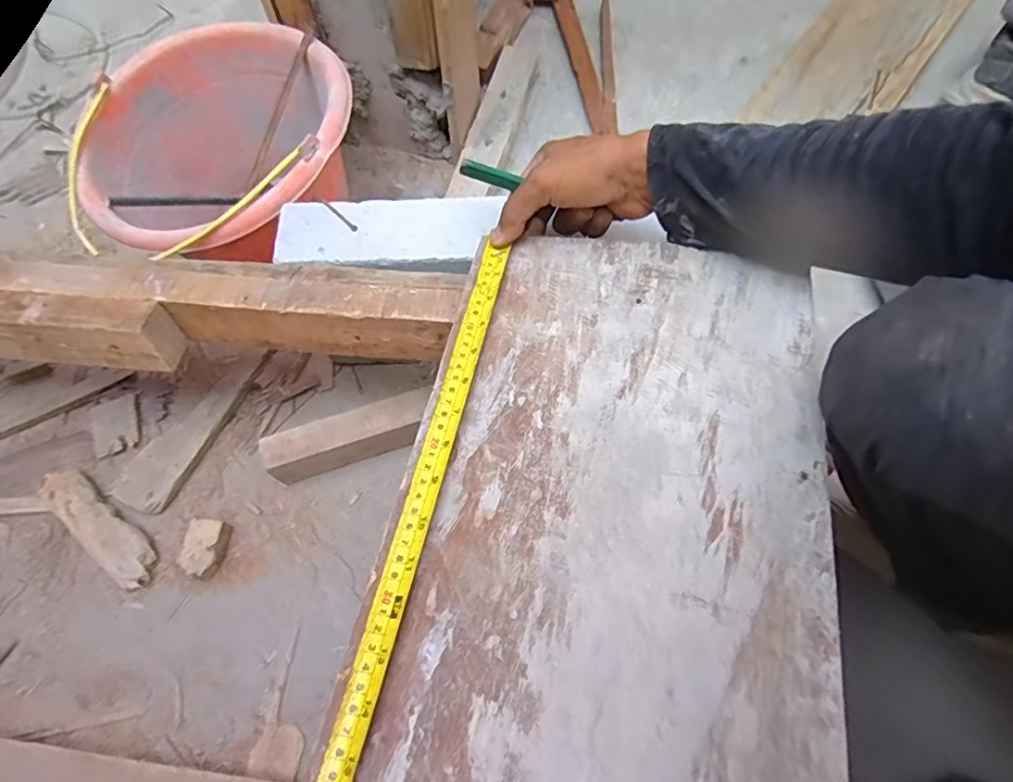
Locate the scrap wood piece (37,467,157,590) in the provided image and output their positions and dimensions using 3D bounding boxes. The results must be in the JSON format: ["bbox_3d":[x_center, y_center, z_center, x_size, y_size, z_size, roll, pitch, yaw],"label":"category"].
[{"bbox_3d":[-0.437,0.142,0.619,0.167,0.023,0.045,36,73,14],"label":"scrap wood piece"}]

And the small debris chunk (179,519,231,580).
[{"bbox_3d":[-0.318,0.166,0.611,0.040,0.028,0.058,11,69,5],"label":"small debris chunk"}]

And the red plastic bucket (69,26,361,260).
[{"bbox_3d":[-0.304,-0.244,0.676,0.263,0.201,0.290,37,73,14],"label":"red plastic bucket"}]

